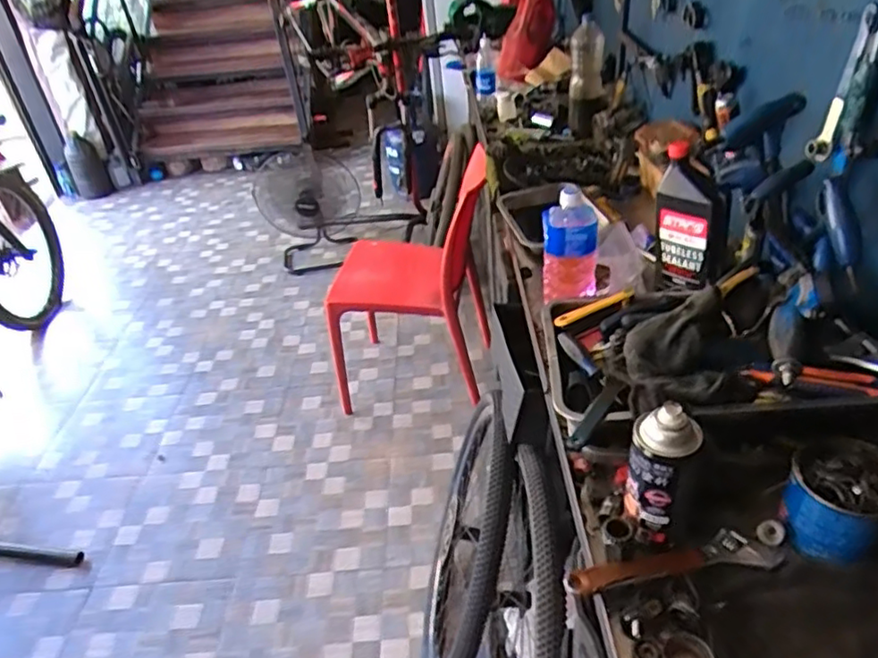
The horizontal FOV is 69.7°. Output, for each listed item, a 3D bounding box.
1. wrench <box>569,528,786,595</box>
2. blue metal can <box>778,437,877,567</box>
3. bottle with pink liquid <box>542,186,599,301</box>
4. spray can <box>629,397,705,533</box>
[{"bbox_3d":[0.244,0.238,0.655,0.226,0.024,0.042,-10,36,-4],"label":"wrench"},{"bbox_3d":[0.412,0.172,0.647,0.098,0.085,0.090,-13,36,-9],"label":"blue metal can"},{"bbox_3d":[0.205,-0.128,0.987,0.083,0.163,0.078,0,36,10],"label":"bottle with pink liquid"},{"bbox_3d":[0.222,0.135,0.631,0.059,0.140,0.054,14,40,26],"label":"spray can"}]

